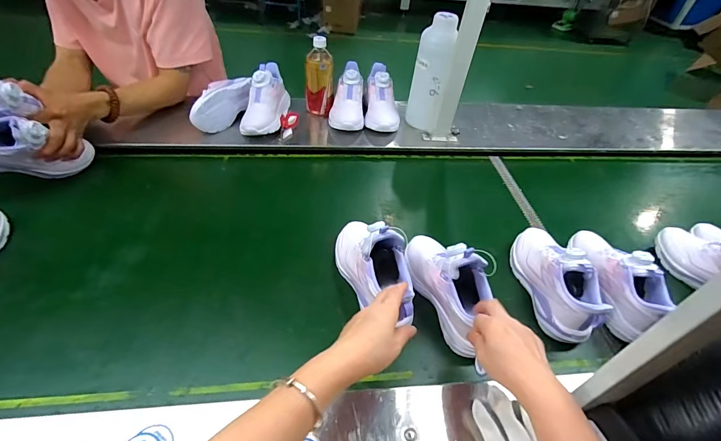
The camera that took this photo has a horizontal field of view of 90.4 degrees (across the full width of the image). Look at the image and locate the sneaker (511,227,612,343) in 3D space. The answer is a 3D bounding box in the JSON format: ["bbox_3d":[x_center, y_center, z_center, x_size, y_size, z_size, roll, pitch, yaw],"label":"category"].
[{"bbox_3d":[0.329,0.084,0.602,0.074,0.094,0.219,1,45,-7],"label":"sneaker"}]

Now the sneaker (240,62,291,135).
[{"bbox_3d":[-0.228,-0.293,0.853,0.083,0.104,0.188,8,44,1],"label":"sneaker"}]

